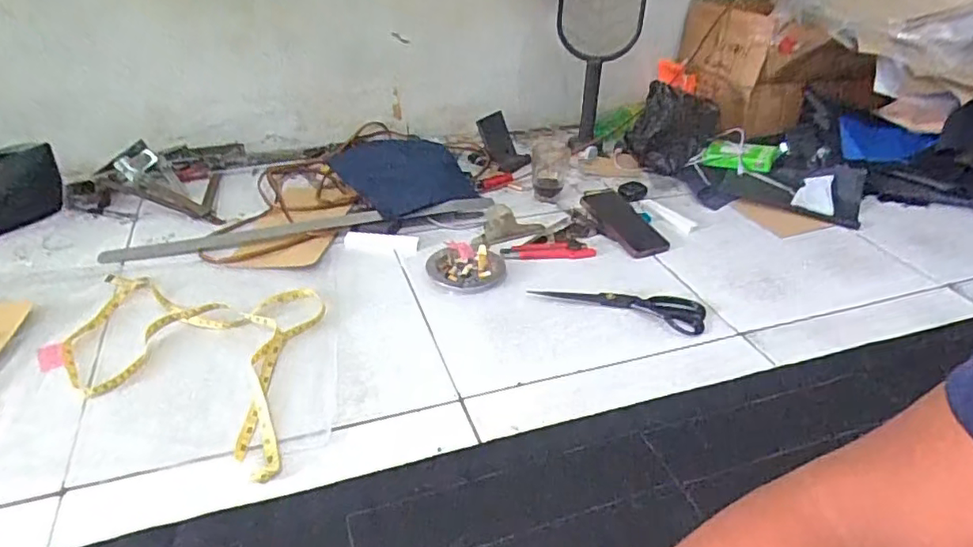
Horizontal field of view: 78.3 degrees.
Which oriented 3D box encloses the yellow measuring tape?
[{"bbox_3d":[-0.363,0.093,0.703,0.299,0.022,0.337,2,35,-4],"label":"yellow measuring tape"}]

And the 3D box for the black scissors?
[{"bbox_3d":[0.186,0.039,0.853,0.241,0.008,0.074,12,35,11],"label":"black scissors"}]

